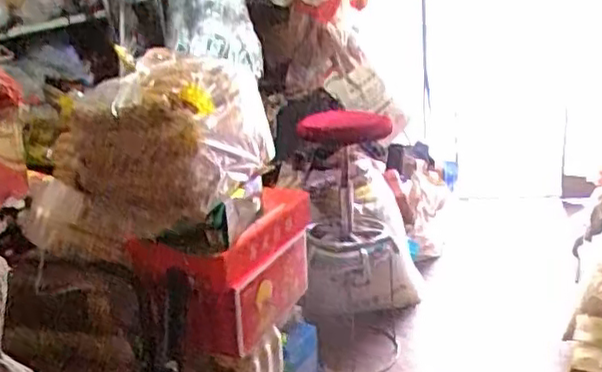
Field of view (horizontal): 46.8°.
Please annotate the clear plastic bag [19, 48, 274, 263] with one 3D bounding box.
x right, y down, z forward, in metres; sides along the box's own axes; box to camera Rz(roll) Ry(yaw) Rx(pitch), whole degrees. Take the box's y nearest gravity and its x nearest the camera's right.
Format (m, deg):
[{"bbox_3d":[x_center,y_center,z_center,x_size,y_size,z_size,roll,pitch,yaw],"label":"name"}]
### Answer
[{"bbox_3d":[-0.310,-0.112,1.778,0.379,0.392,0.452,1,22,15],"label":"clear plastic bag"}]

